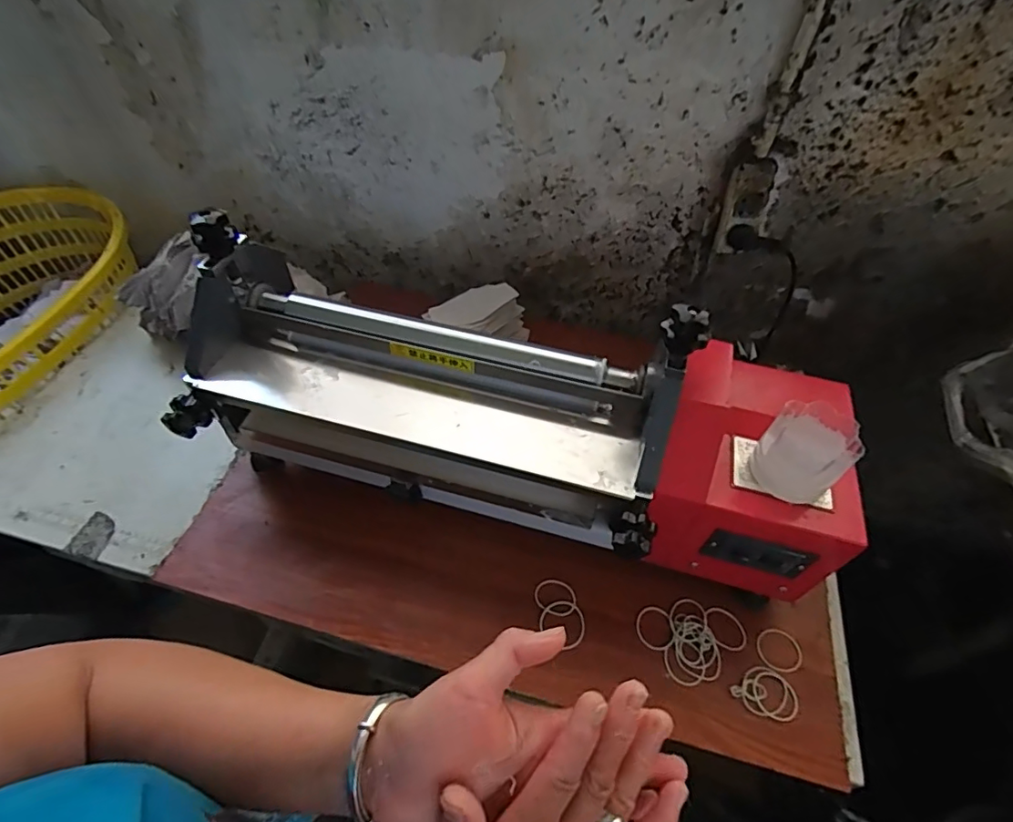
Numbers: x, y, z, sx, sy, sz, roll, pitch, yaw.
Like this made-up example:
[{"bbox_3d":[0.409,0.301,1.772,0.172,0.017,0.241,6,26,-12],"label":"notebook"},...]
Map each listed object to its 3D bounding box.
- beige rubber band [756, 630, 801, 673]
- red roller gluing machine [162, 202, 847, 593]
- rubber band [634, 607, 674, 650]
[{"bbox_3d":[0.314,0.275,0.609,0.048,0.004,0.047,1,51,-1],"label":"beige rubber band"},{"bbox_3d":[-0.001,0.005,0.605,0.734,0.266,0.228,12,51,8],"label":"red roller gluing machine"},{"bbox_3d":[0.174,0.257,0.626,0.042,0.005,0.050,-3,51,-4],"label":"rubber band"}]

